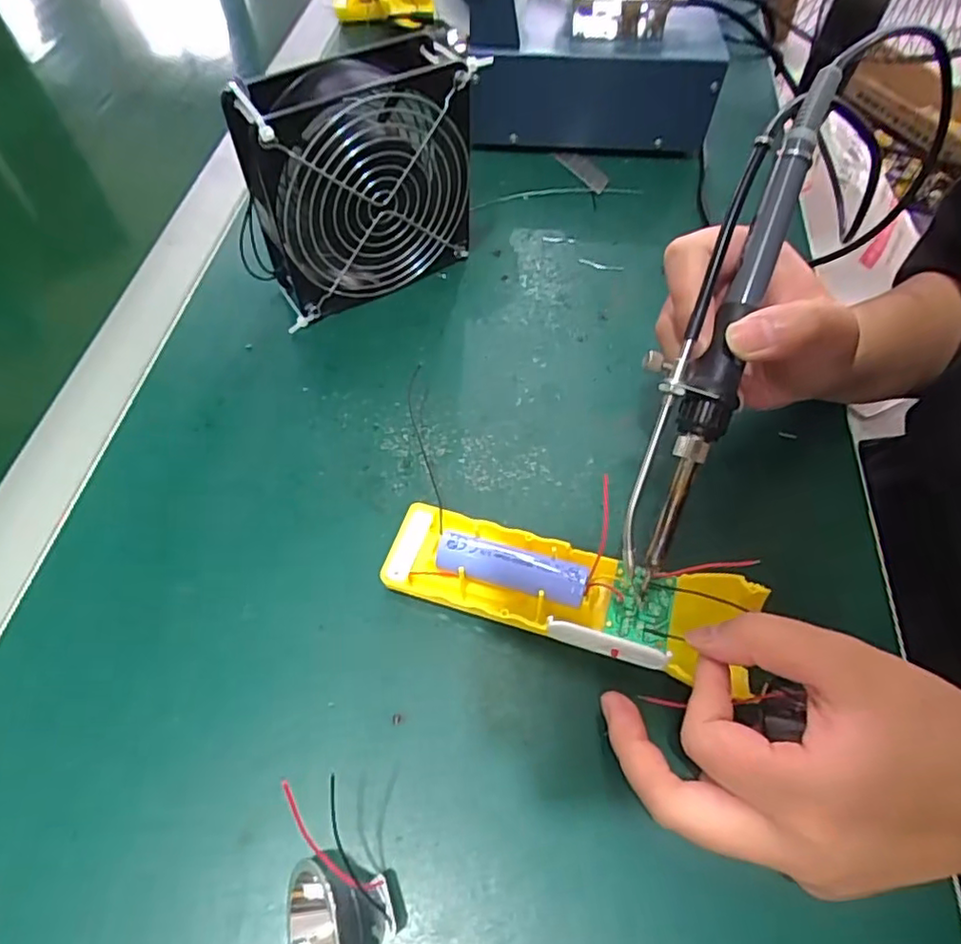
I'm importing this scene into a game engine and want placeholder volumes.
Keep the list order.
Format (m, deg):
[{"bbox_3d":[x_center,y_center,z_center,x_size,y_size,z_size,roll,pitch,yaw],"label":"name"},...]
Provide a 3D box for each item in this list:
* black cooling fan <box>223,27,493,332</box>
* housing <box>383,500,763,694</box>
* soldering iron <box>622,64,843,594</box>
[{"bbox_3d":[-0.066,-0.162,0.354,0.129,0.123,0.046,-30,63,-19],"label":"black cooling fan"},{"bbox_3d":[0.036,0.052,0.273,0.157,0.029,0.046,12,58,12],"label":"housing"},{"bbox_3d":[0.091,-0.058,0.239,0.032,0.016,0.201,20,92,11],"label":"soldering iron"}]

